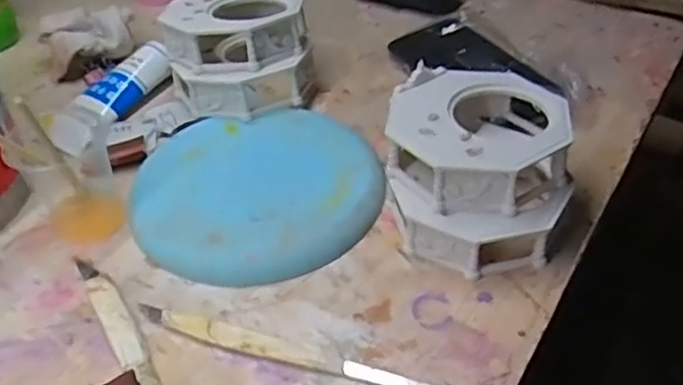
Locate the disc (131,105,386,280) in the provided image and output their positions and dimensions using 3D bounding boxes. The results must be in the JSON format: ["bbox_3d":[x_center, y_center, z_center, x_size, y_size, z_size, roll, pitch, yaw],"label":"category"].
[{"bbox_3d":[-0.062,-0.008,0.501,0.172,0.022,0.169,-2,41,2],"label":"disc"}]

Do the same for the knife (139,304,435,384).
[{"bbox_3d":[-0.034,0.091,0.397,0.184,0.005,0.015,12,44,16],"label":"knife"}]

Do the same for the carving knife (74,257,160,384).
[{"bbox_3d":[-0.133,0.081,0.415,0.018,0.008,0.136,-24,45,-22],"label":"carving knife"}]

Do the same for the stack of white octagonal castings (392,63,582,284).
[{"bbox_3d":[0.093,-0.019,0.462,0.124,0.072,0.140,4,42,9],"label":"stack of white octagonal castings"}]

